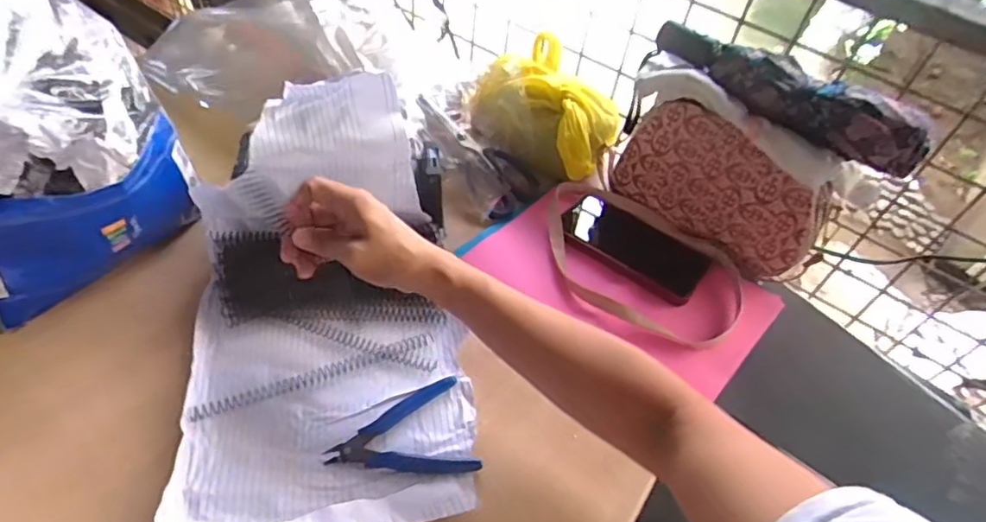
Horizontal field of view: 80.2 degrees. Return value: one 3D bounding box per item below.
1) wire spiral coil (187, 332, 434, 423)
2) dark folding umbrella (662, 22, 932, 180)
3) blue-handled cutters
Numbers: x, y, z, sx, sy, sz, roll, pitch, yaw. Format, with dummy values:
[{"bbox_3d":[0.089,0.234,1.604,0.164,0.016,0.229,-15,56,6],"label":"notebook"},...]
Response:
[{"bbox_3d":[-0.151,0.096,0.508,0.203,0.011,0.017,-16,54,-21],"label":"wire spiral coil"},{"bbox_3d":[0.270,-0.158,0.556,0.257,0.060,0.043,35,53,20],"label":"dark folding umbrella"},{"bbox_3d":[-0.078,0.143,0.483,0.114,0.007,0.082,-7,51,-15],"label":"blue-handled cutters"}]

